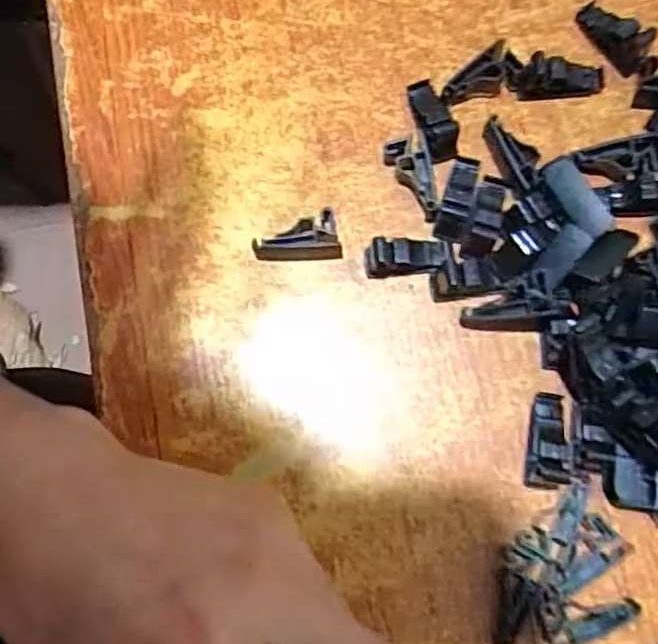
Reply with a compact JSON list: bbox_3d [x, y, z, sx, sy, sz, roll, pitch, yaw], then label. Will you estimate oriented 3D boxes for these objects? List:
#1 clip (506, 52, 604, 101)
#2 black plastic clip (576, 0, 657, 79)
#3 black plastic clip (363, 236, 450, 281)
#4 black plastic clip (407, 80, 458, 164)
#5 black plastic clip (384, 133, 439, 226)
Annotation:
[{"bbox_3d":[0.082,-0.087,0.225,0.034,0.012,0.011,2,78,2],"label":"clip"},{"bbox_3d":[0.105,-0.104,0.226,0.010,0.014,0.035,-31,79,-5],"label":"black plastic clip"},{"bbox_3d":[0.027,-0.022,0.215,0.028,0.014,0.010,-4,78,0],"label":"black plastic clip"},{"bbox_3d":[0.037,-0.074,0.223,0.010,0.013,0.031,-19,79,-3],"label":"black plastic clip"},{"bbox_3d":[0.032,-0.051,0.222,0.014,0.009,0.031,-27,79,-4],"label":"black plastic clip"}]

